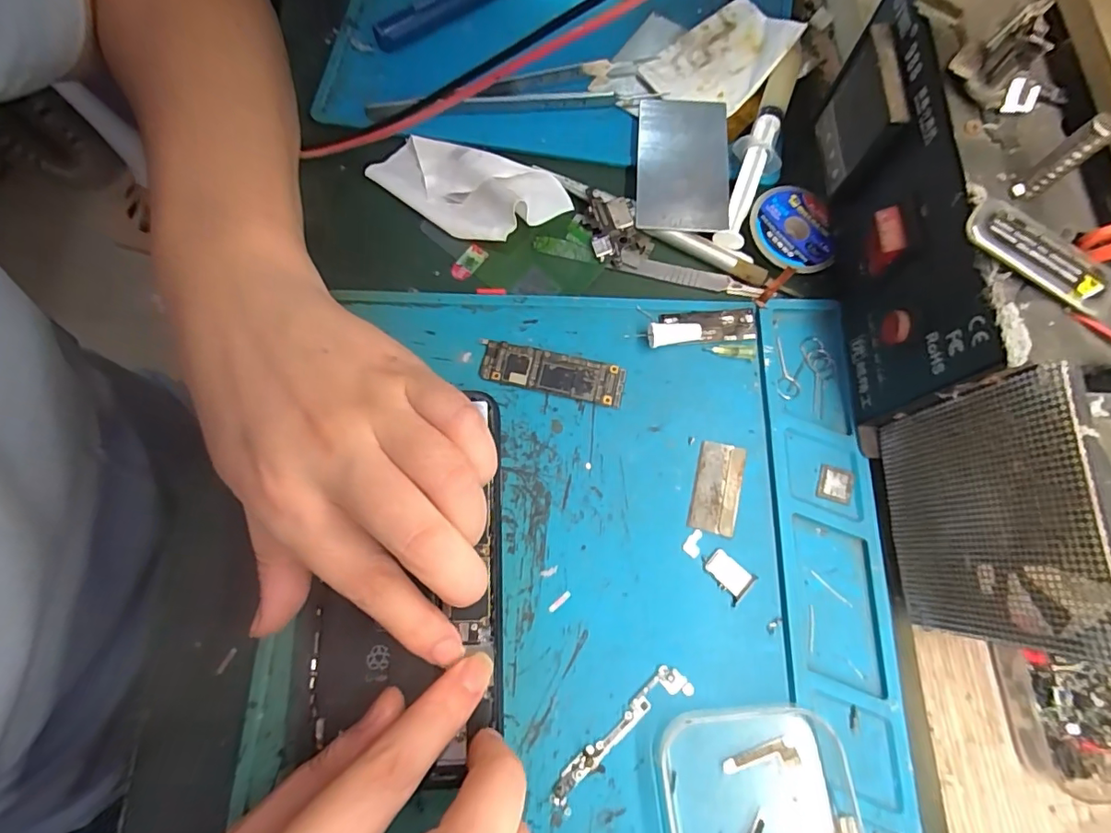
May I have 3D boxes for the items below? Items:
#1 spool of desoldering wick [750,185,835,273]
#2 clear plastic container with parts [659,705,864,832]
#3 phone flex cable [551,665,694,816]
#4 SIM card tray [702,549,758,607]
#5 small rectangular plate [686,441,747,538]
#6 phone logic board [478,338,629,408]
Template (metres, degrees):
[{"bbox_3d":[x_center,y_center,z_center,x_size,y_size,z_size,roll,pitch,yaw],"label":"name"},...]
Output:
[{"bbox_3d":[0.112,-0.088,0.245,0.038,0.011,0.044,2,73,1],"label":"spool of desoldering wick"},{"bbox_3d":[0.075,0.140,0.179,0.067,0.017,0.066,-4,73,-1],"label":"clear plastic container with parts"},{"bbox_3d":[0.024,0.120,0.192,0.064,0.004,0.013,-39,77,-10],"label":"phone flex cable"},{"bbox_3d":[0.070,0.064,0.208,0.021,0.004,0.014,38,77,11],"label":"SIM card tray"},{"bbox_3d":[0.069,0.030,0.218,0.019,0.004,0.038,14,74,5],"label":"small rectangular plate"},{"bbox_3d":[-0.002,-0.020,0.231,0.065,0.004,0.019,13,74,4],"label":"phone logic board"}]

